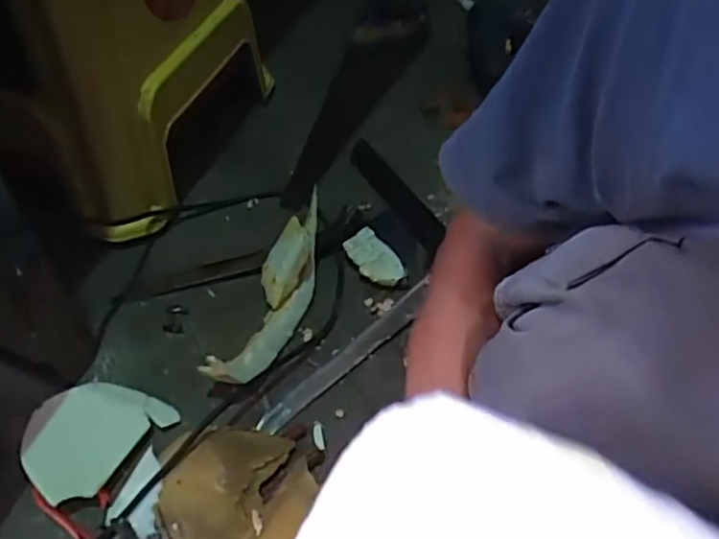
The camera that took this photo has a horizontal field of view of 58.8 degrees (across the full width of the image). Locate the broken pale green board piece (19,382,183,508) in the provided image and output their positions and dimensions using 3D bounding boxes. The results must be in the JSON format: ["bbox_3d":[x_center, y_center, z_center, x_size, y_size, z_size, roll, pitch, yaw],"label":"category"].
[{"bbox_3d":[-0.248,0.147,0.591,0.092,0.015,0.127,42,47,6],"label":"broken pale green board piece"}]

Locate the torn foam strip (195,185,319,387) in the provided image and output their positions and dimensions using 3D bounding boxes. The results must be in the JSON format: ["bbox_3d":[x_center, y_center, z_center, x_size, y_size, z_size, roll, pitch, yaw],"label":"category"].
[{"bbox_3d":[-0.094,0.032,0.674,0.058,0.094,0.222,19,52,9],"label":"torn foam strip"}]

